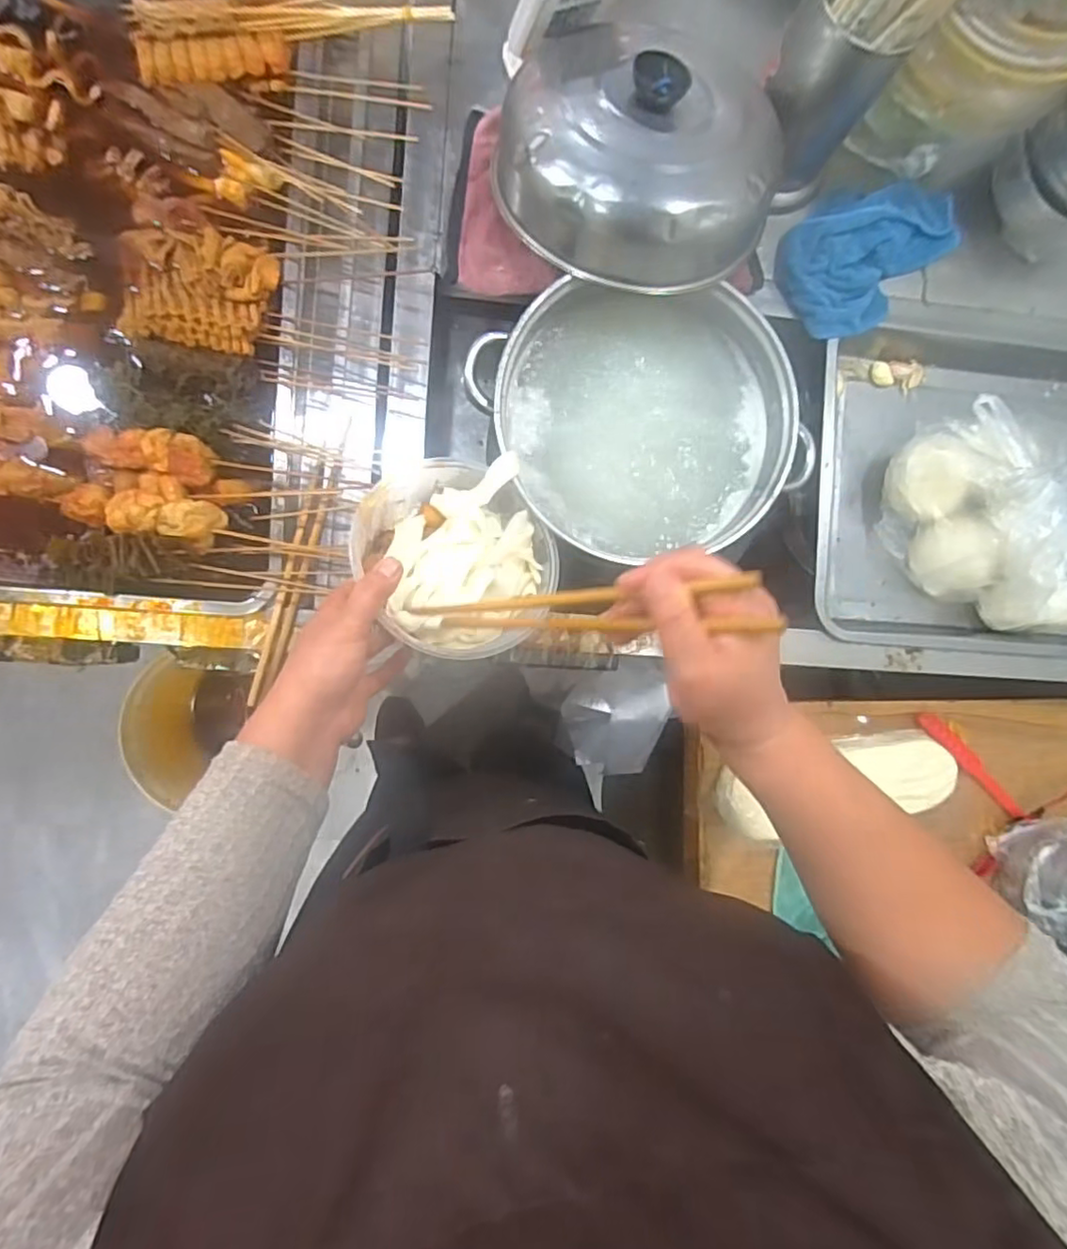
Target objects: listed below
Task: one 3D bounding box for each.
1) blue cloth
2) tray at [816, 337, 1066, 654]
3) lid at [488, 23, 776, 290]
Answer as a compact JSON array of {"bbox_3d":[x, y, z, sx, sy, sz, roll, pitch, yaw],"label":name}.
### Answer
[{"bbox_3d":[0.352,-0.393,0.639,0.205,0.047,0.129,-40,94,-5],"label":"blue cloth"},{"bbox_3d":[0.559,-0.149,0.671,0.527,0.157,0.393,4,90,-6],"label":"tray"},{"bbox_3d":[0.096,-0.406,0.533,0.237,0.075,0.212,28,87,-6],"label":"lid"}]

